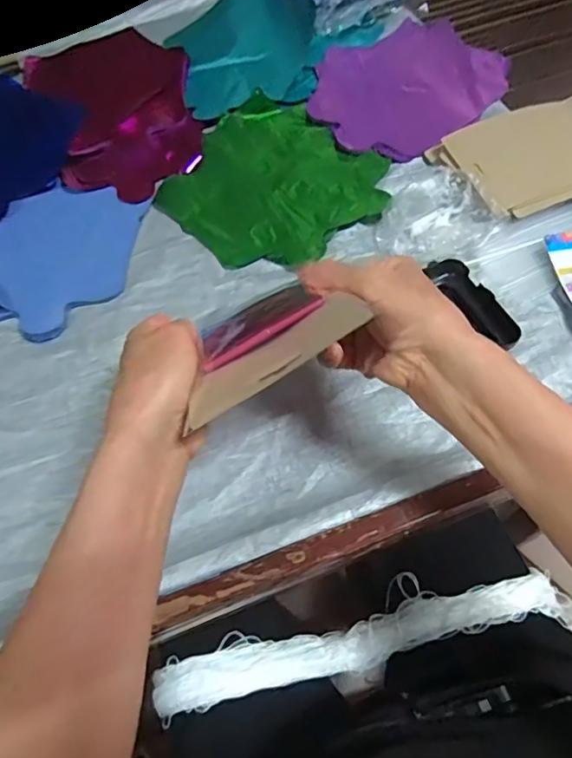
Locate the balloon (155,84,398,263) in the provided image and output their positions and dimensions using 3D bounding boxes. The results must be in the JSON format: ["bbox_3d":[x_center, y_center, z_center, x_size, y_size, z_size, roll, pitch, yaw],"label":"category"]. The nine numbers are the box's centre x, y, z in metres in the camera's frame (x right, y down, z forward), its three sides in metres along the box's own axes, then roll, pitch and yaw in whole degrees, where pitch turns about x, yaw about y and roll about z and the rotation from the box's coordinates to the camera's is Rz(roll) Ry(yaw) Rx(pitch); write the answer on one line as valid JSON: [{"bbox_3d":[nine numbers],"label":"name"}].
[{"bbox_3d":[-0.017,-0.226,0.609,0.225,0.016,0.237,-41,66,-17],"label":"balloon"}]

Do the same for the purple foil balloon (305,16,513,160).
[{"bbox_3d":[0.142,-0.381,0.674,0.234,0.011,0.228,-2,61,3],"label":"purple foil balloon"}]

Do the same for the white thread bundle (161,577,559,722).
[{"bbox_3d":[0.070,0.262,0.531,0.399,0.086,0.050,-12,61,-4],"label":"white thread bundle"}]

